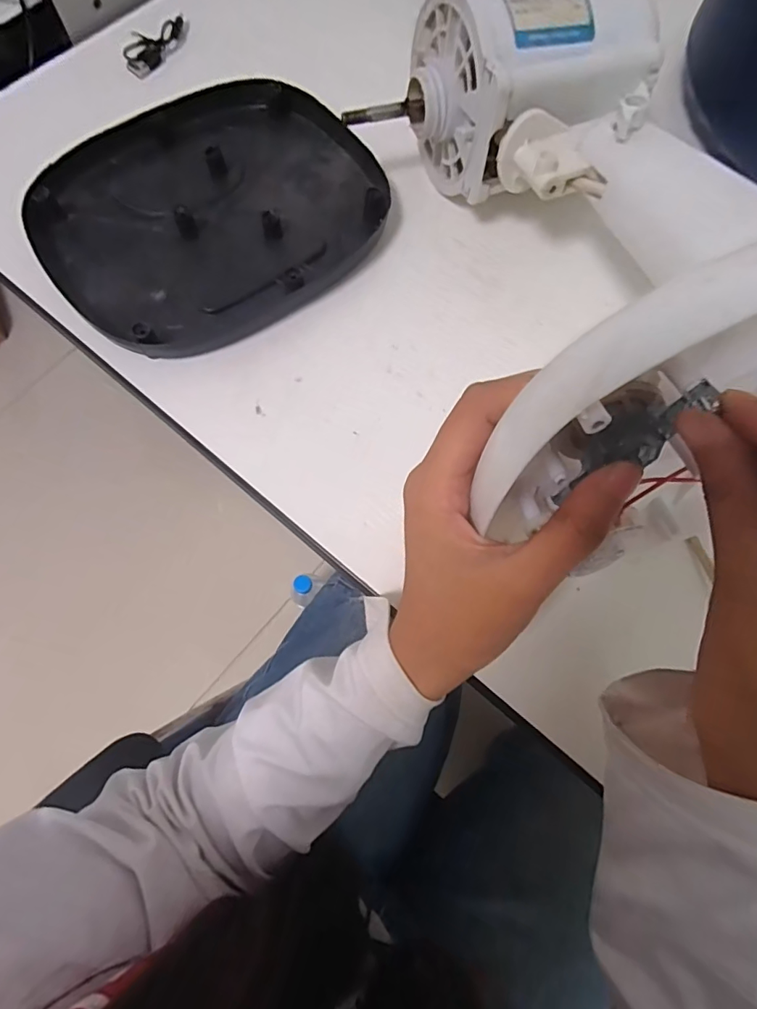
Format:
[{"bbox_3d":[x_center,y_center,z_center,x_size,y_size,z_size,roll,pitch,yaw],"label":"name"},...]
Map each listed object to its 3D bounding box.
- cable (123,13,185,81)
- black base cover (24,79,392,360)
[{"bbox_3d":[-0.180,-0.370,0.391,0.021,0.016,0.067,20,73,4],"label":"cable"},{"bbox_3d":[-0.114,-0.207,0.335,0.223,0.022,0.190,-40,78,-13],"label":"black base cover"}]

